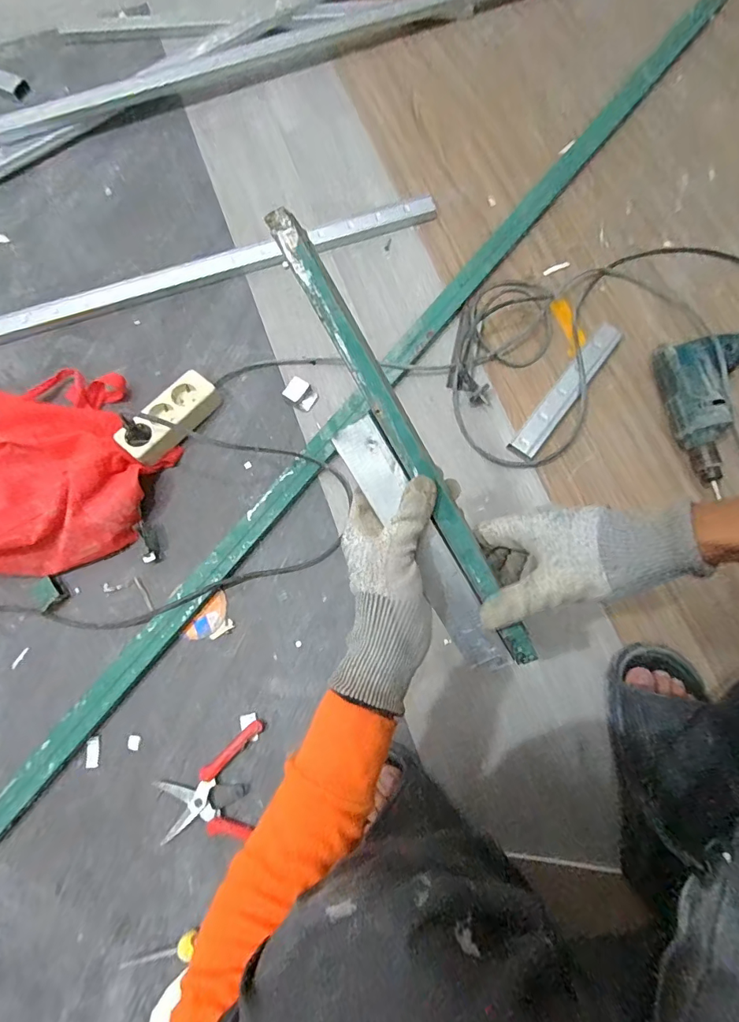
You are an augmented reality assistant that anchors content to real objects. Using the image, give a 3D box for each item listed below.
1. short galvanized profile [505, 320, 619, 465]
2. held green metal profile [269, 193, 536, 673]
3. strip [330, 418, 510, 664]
[{"bbox_3d":[0.299,-0.181,0.686,0.037,0.023,0.256,38,80,11],"label":"short galvanized profile"},{"bbox_3d":[0.035,-0.045,0.355,0.025,0.030,0.384,-32,99,-6],"label":"held green metal profile"},{"bbox_3d":[0.045,0.033,0.365,0.037,0.004,0.231,-28,99,16],"label":"strip"}]

